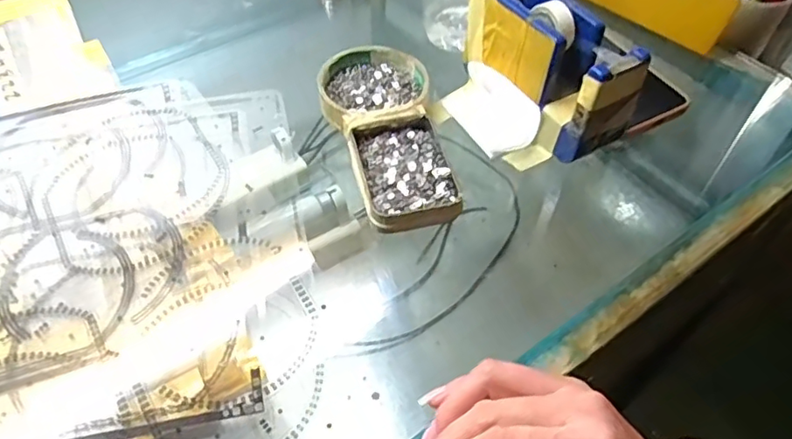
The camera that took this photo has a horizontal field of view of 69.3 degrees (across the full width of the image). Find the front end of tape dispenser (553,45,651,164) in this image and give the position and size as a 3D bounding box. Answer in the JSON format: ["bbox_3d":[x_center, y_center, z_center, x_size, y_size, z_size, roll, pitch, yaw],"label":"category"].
[{"bbox_3d":[0.138,-0.076,0.381,0.046,0.079,0.023,-26,54,-20],"label":"front end of tape dispenser"}]

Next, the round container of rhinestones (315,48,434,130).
[{"bbox_3d":[-0.017,-0.102,0.434,0.081,0.015,0.075,0,50,0],"label":"round container of rhinestones"}]

